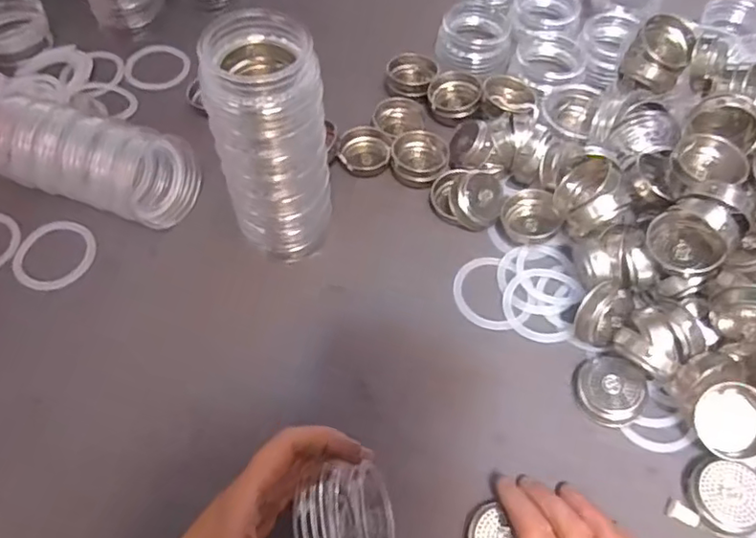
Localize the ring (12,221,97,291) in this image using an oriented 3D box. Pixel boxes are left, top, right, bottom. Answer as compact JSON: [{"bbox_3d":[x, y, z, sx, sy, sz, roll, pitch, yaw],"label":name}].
[{"bbox_3d":[-0.239,-0.011,0.454,0.056,0.004,0.058,0,58,-1],"label":"ring"}]

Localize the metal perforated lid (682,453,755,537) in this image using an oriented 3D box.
[{"bbox_3d":[0.204,0.133,0.362,0.042,0.018,0.042,0,58,-1],"label":"metal perforated lid"}]

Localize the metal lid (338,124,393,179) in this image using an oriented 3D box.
[{"bbox_3d":[-0.010,-0.096,0.499,0.041,0.016,0.038,2,58,0],"label":"metal lid"}]

